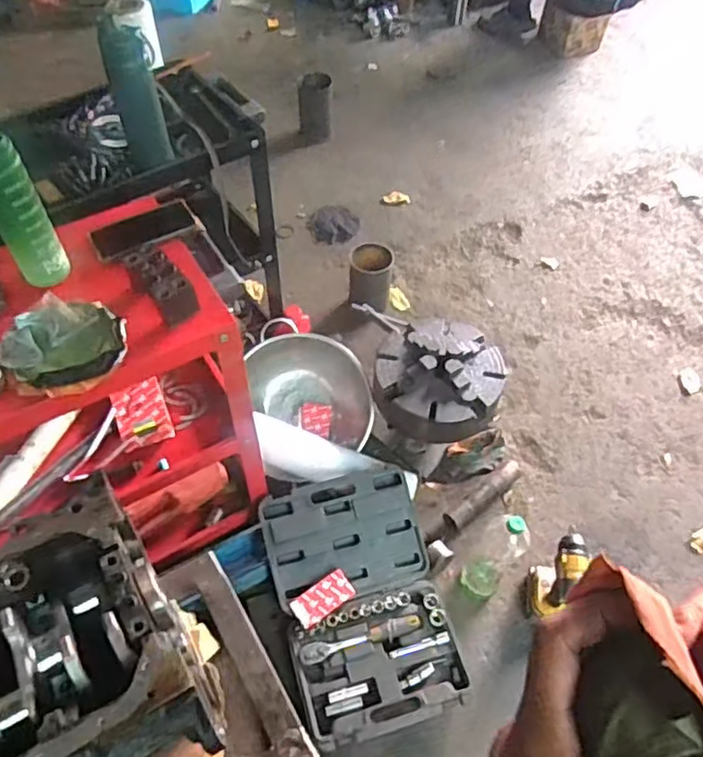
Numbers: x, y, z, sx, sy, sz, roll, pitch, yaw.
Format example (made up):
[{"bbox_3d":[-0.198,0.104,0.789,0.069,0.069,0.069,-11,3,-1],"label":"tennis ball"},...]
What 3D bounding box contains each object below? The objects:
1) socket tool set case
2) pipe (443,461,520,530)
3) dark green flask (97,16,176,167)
[{"bbox_3d":[0.020,0.446,1.341,0.322,0.121,0.483,-13,54,-10],"label":"socket tool set case"},{"bbox_3d":[0.318,0.279,1.560,0.250,0.059,0.058,-32,60,-22],"label":"pipe"},{"bbox_3d":[-0.363,-0.475,1.114,0.069,0.248,0.072,-25,57,-18],"label":"dark green flask"}]

